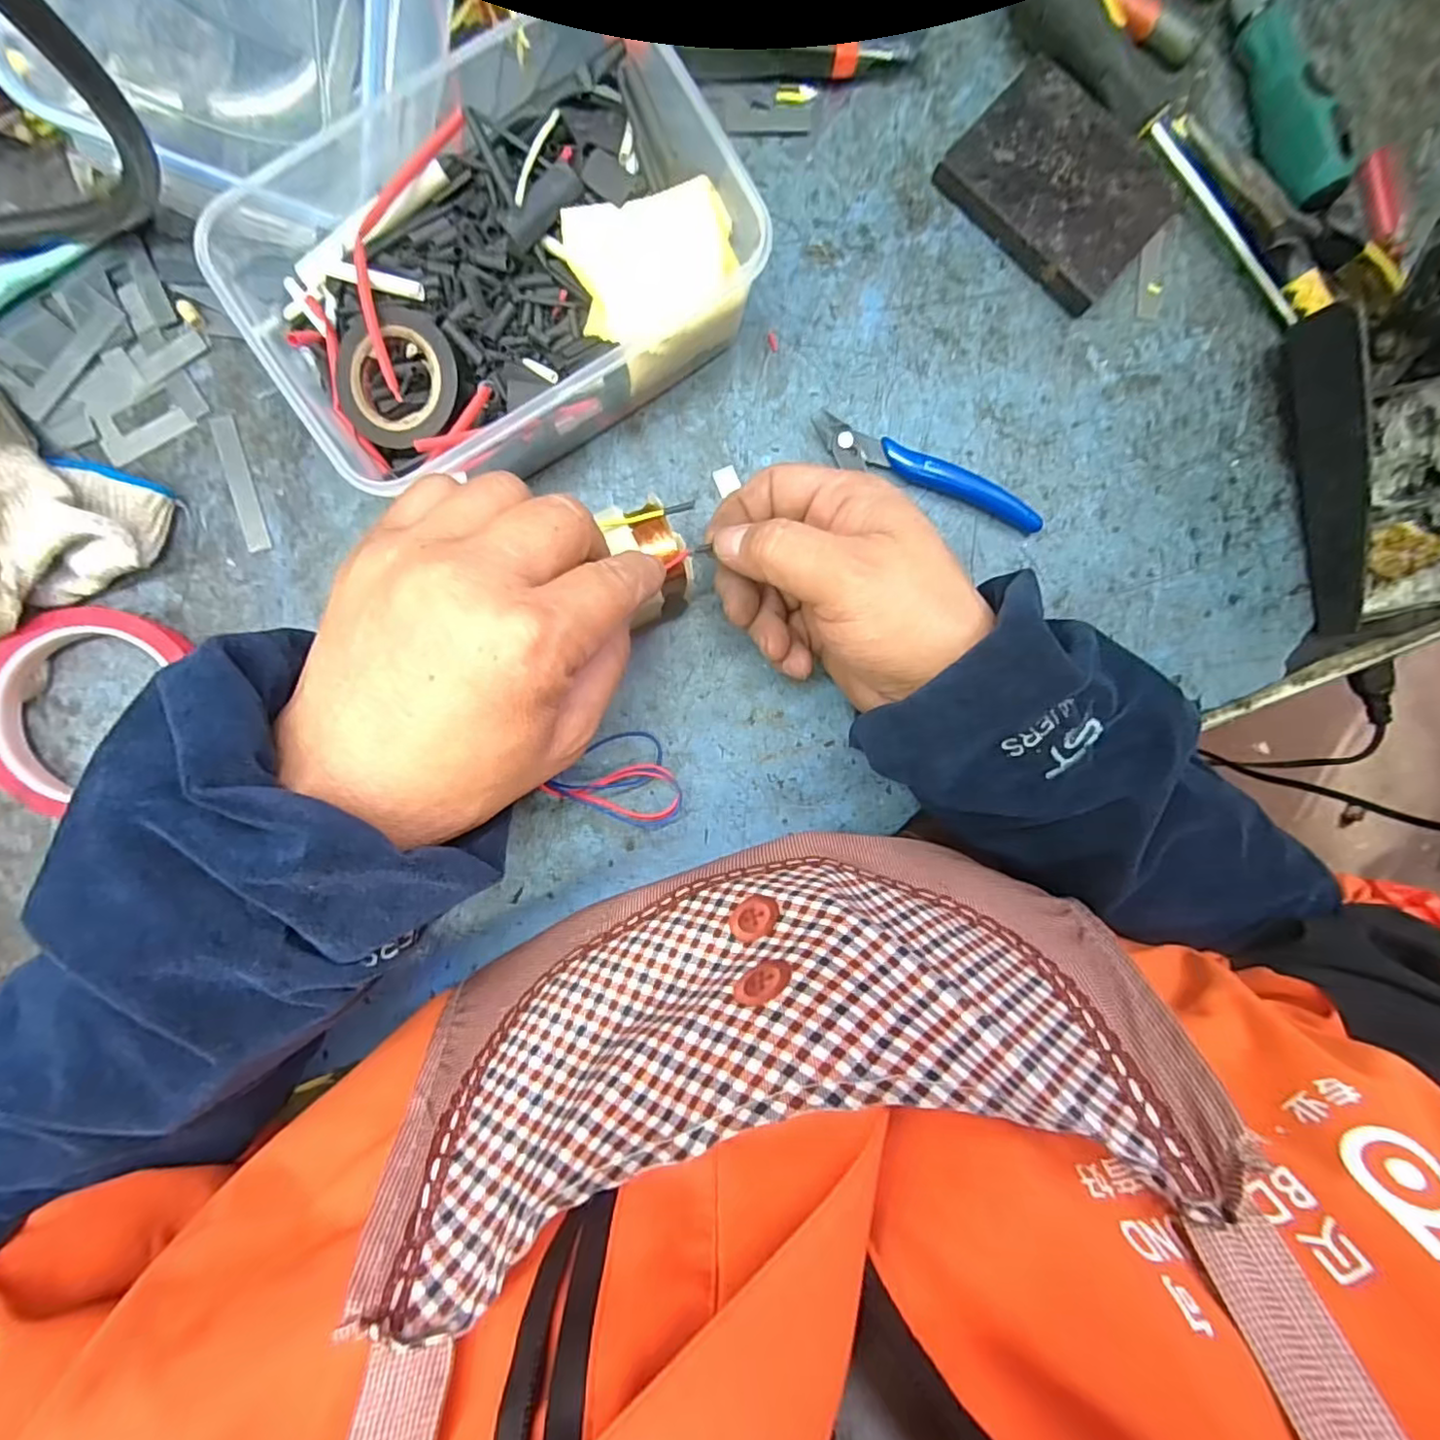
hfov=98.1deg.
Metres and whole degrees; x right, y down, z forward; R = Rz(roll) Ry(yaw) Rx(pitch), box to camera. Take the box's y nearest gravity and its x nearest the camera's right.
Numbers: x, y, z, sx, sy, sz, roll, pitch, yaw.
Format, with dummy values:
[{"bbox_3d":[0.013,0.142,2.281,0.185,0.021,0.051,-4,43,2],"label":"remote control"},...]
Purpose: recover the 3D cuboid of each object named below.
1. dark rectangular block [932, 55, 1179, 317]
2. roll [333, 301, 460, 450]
[{"bbox_3d":[0.173,-0.272,0.318,0.104,0.017,0.080,42,88,-4],"label":"dark rectangular block"},{"bbox_3d":[-0.140,-0.149,0.269,0.056,0.012,0.056,2,100,9],"label":"roll"}]

